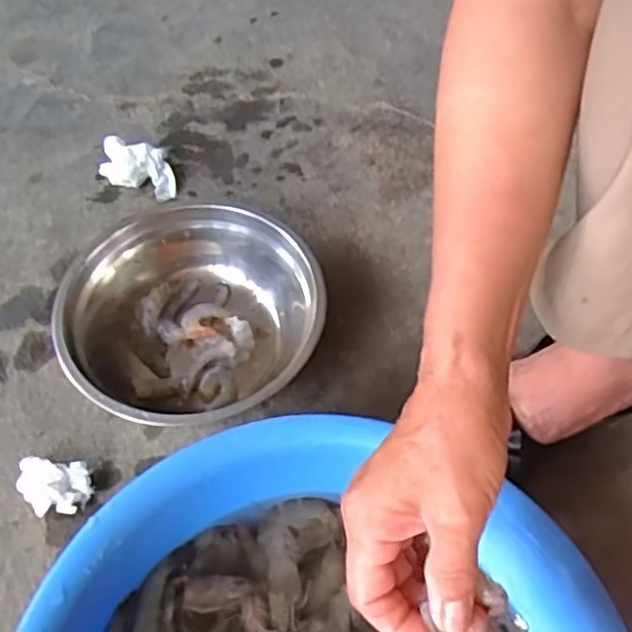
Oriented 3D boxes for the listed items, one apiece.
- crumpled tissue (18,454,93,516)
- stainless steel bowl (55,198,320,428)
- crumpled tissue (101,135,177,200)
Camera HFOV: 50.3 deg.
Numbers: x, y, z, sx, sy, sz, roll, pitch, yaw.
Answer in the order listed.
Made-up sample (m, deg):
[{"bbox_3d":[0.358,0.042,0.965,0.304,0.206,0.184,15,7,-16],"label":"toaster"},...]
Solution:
[{"bbox_3d":[-0.198,0.131,0.514,0.053,0.022,0.039,0,58,0],"label":"crumpled tissue"},{"bbox_3d":[-0.105,0.005,0.565,0.207,0.073,0.201,0,58,0],"label":"stainless steel bowl"},{"bbox_3d":[-0.182,-0.154,0.688,0.080,0.037,0.045,14,59,9],"label":"crumpled tissue"}]

